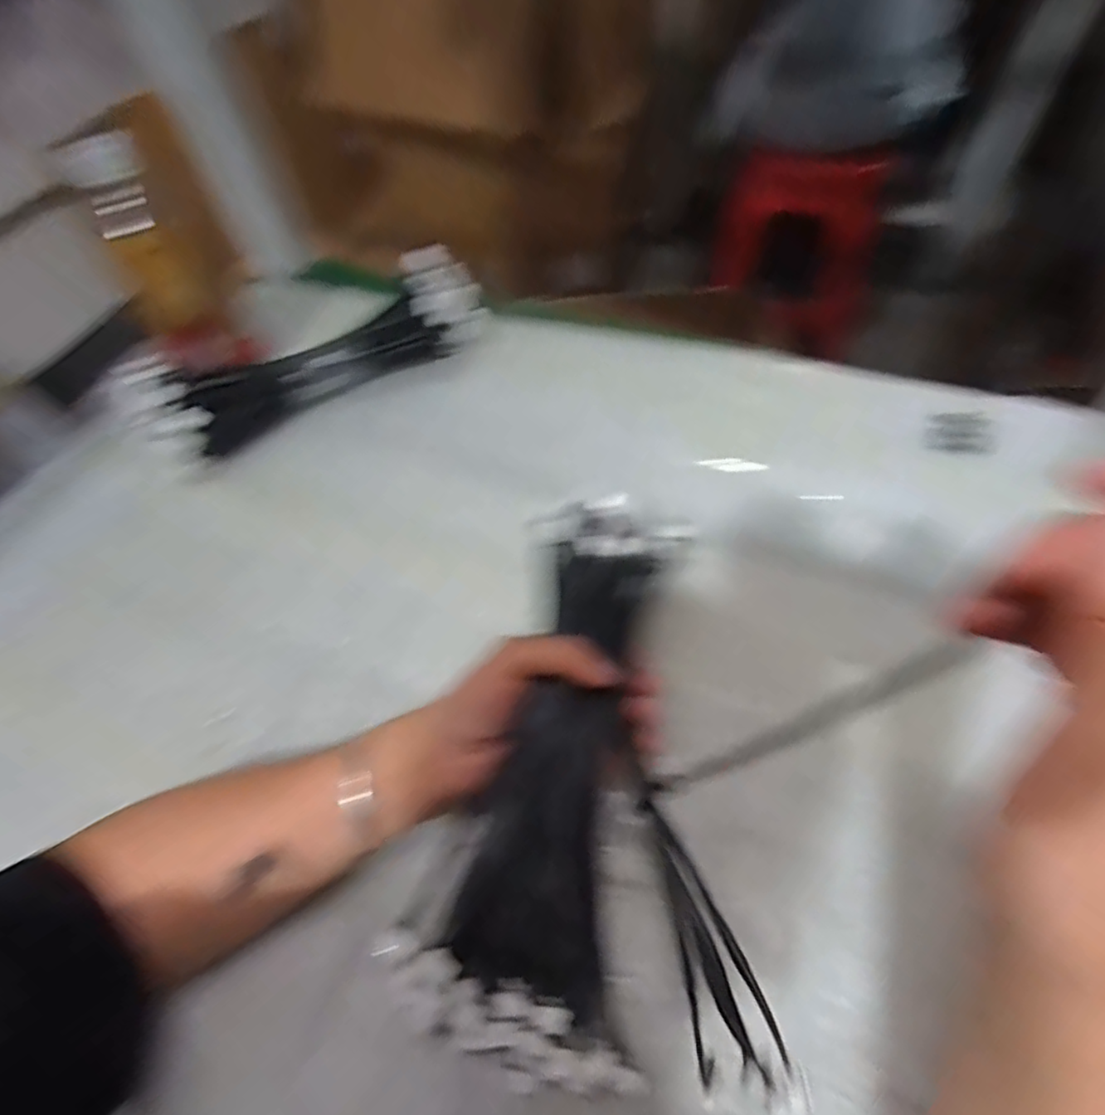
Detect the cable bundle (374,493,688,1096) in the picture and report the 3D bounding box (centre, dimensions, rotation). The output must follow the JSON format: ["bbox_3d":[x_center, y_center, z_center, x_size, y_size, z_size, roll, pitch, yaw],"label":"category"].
[{"bbox_3d":[0.006,0.092,0.309,0.097,0.046,0.266,12,67,11],"label":"cable bundle"}]

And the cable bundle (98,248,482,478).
[{"bbox_3d":[-0.185,-0.157,0.502,0.278,0.064,0.069,-29,61,-13],"label":"cable bundle"}]

